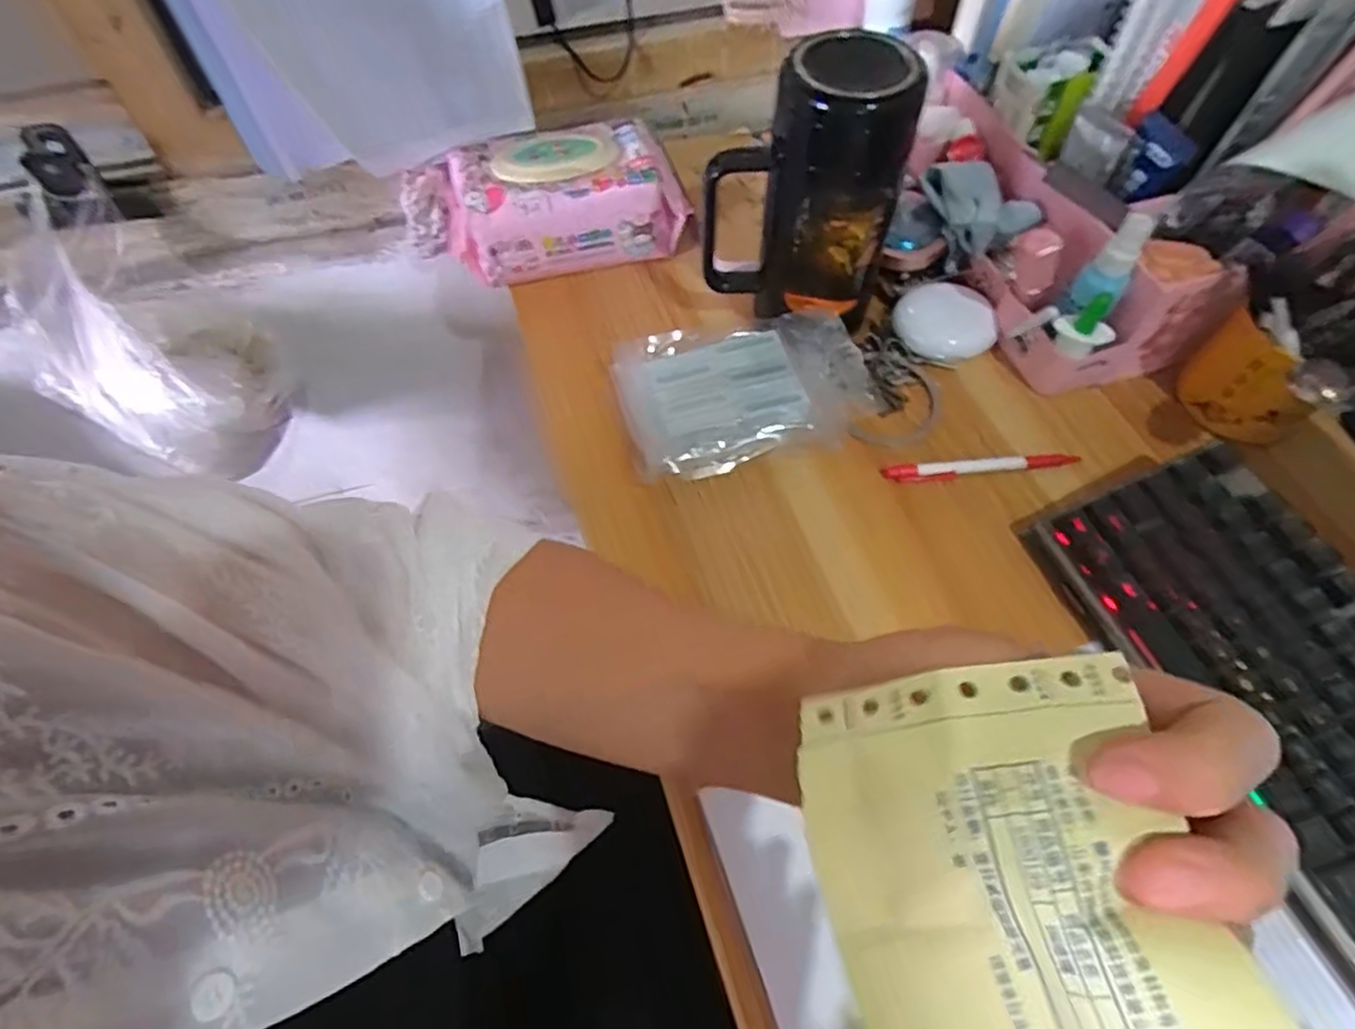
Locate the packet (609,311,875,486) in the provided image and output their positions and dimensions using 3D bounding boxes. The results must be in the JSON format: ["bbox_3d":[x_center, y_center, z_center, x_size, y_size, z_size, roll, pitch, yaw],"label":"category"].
[{"bbox_3d":[0.045,-0.090,0.504,0.169,0.045,0.114,-14,60,-7],"label":"packet"}]

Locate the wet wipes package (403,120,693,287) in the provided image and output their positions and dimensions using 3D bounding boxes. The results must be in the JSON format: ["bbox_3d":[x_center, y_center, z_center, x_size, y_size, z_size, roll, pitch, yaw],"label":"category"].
[{"bbox_3d":[-0.110,-0.260,0.580,0.222,0.074,0.102,-17,60,-9],"label":"wet wipes package"}]

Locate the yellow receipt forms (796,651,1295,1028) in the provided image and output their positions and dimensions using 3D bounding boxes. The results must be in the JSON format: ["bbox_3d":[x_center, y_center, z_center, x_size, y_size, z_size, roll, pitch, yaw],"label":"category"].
[{"bbox_3d":[0.086,0.122,0.153,0.090,0.019,0.170,-24,69,19],"label":"yellow receipt forms"}]

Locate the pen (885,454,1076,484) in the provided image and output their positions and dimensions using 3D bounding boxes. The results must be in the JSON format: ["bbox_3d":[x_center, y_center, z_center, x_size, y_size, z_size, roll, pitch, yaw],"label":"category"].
[{"bbox_3d":[0.216,-0.034,0.494,0.139,0.007,0.014,-6,59,-3],"label":"pen"}]

